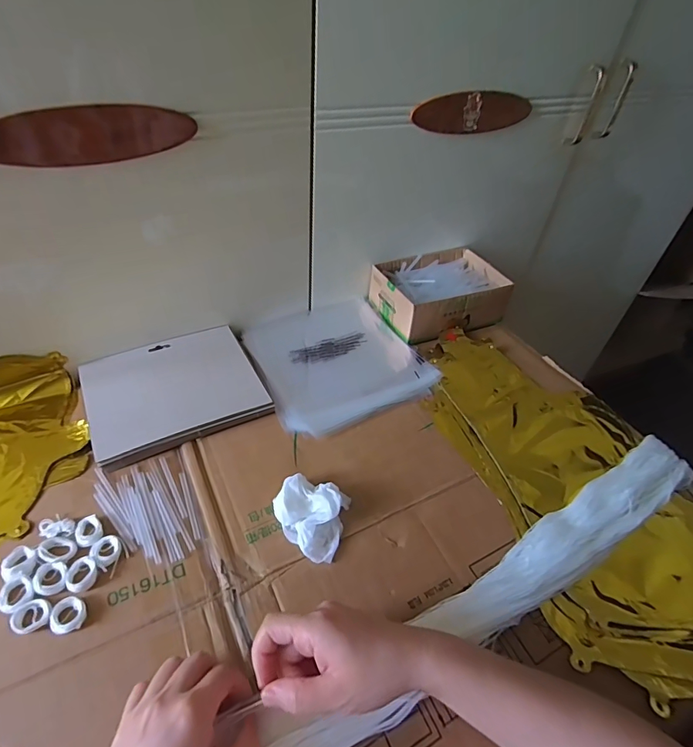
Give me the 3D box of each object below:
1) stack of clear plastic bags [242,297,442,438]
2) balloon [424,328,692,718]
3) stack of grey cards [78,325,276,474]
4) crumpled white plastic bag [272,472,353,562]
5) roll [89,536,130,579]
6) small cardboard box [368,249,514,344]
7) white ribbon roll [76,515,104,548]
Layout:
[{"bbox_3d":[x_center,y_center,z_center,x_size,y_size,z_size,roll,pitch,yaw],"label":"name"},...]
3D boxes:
[{"bbox_3d":[-0.014,-0.024,0.614,0.220,0.011,0.230,-18,48,-23],"label":"stack of clear plastic bags"},{"bbox_3d":[0.269,0.112,0.512,0.255,0.035,0.463,-10,47,-15],"label":"balloon"},{"bbox_3d":[-0.205,0.014,0.530,0.194,0.025,0.160,-19,50,-23],"label":"stack of grey cards"},{"bbox_3d":[-0.037,0.137,0.424,0.068,0.031,0.070,14,45,9],"label":"crumpled white plastic bag"},{"bbox_3d":[-0.213,0.160,0.392,0.037,0.004,0.026,30,50,23],"label":"roll"},{"bbox_3d":[0.148,-0.128,0.693,0.186,0.068,0.136,-17,49,-21],"label":"small cardboard box"},{"bbox_3d":[-0.240,0.145,0.405,0.022,0.004,0.030,-22,51,-24],"label":"white ribbon roll"}]

